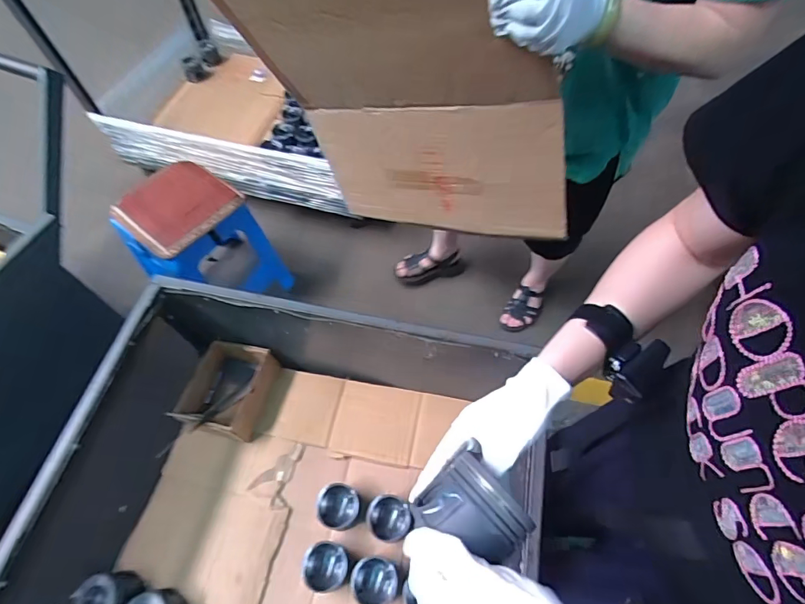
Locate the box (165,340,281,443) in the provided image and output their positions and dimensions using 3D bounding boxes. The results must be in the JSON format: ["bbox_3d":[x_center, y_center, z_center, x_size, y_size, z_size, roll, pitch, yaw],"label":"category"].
[{"bbox_3d":[-0.412,0.206,1.070,0.183,0.080,0.205,15,62,9],"label":"box"}]

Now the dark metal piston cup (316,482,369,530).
[{"bbox_3d":[-0.128,0.423,0.926,0.103,0.060,0.086,21,63,13],"label":"dark metal piston cup"}]

